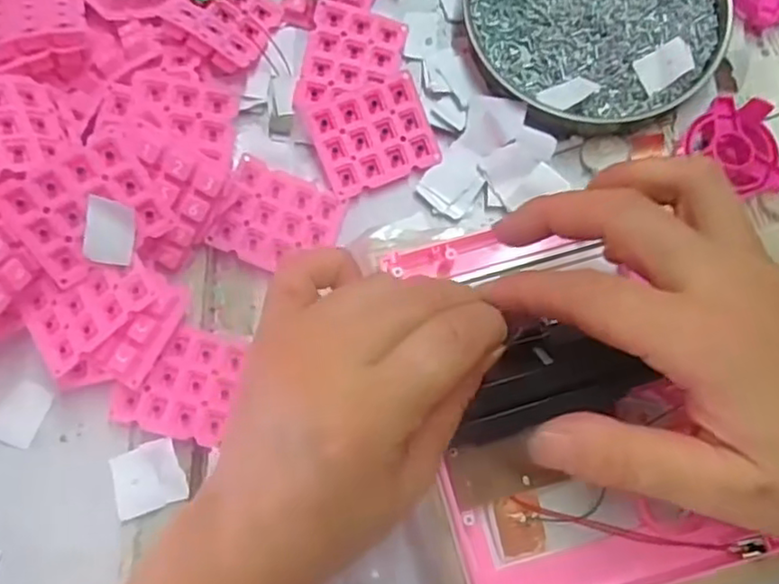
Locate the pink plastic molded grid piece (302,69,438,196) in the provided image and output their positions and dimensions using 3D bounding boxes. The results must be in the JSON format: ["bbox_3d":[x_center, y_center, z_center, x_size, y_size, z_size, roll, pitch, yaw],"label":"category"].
[{"bbox_3d":[-0.009,-0.082,0.345,0.059,0.007,0.051,-20,95,-4],"label":"pink plastic molded grid piece"}]

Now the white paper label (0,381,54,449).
[{"bbox_3d":[-0.176,0.058,0.314,0.020,0.005,0.029,19,78,6],"label":"white paper label"}]

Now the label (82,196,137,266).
[{"bbox_3d":[-0.124,-0.026,0.292,0.020,0.004,0.029,10,107,-19],"label":"label"}]

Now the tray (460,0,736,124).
[{"bbox_3d":[0.109,-0.157,0.355,0.125,0.023,0.136,-22,77,-3],"label":"tray"}]

